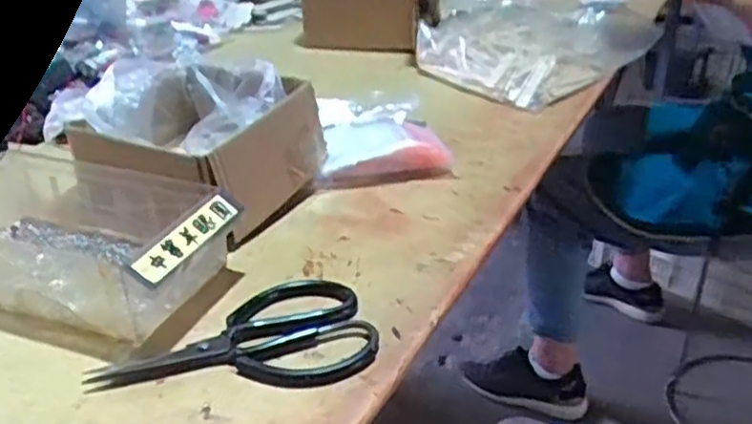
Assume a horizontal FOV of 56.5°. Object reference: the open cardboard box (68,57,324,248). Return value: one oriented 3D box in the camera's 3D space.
[{"bbox_3d":[-0.167,-0.059,0.652,0.186,0.108,0.189,10,30,18],"label":"open cardboard box"}]

